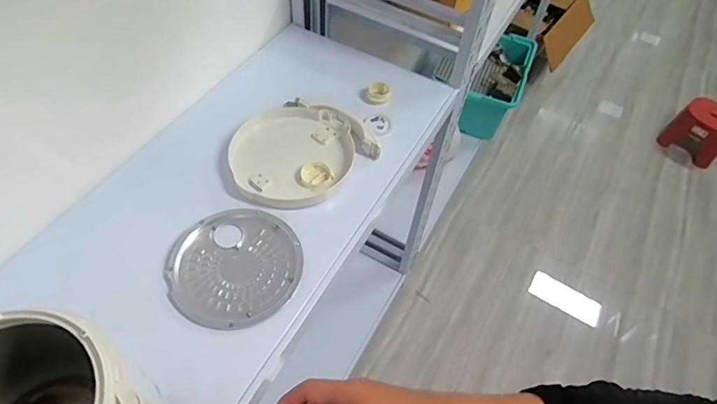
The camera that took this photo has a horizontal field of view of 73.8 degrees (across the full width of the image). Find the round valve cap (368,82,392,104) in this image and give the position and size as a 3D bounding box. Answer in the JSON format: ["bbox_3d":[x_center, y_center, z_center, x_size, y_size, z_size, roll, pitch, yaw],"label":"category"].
[{"bbox_3d":[0.039,-0.205,0.900,0.039,0.025,0.044,-1,54,-5],"label":"round valve cap"}]

